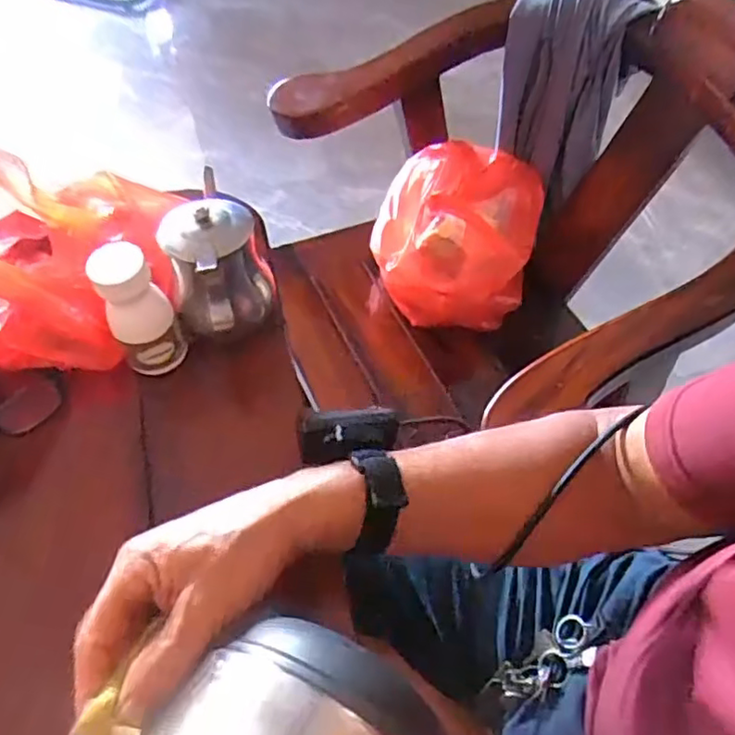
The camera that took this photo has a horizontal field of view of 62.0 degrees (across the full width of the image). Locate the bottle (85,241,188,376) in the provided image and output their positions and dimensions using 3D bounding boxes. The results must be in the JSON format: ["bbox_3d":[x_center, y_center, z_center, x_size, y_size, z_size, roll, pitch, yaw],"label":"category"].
[{"bbox_3d":[-0.174,-0.042,0.466,0.045,0.102,0.043,-26,62,-16],"label":"bottle"}]

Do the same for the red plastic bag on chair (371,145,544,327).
[{"bbox_3d":[0.118,-0.174,0.824,0.198,0.163,0.197,12,58,6],"label":"red plastic bag on chair"}]

